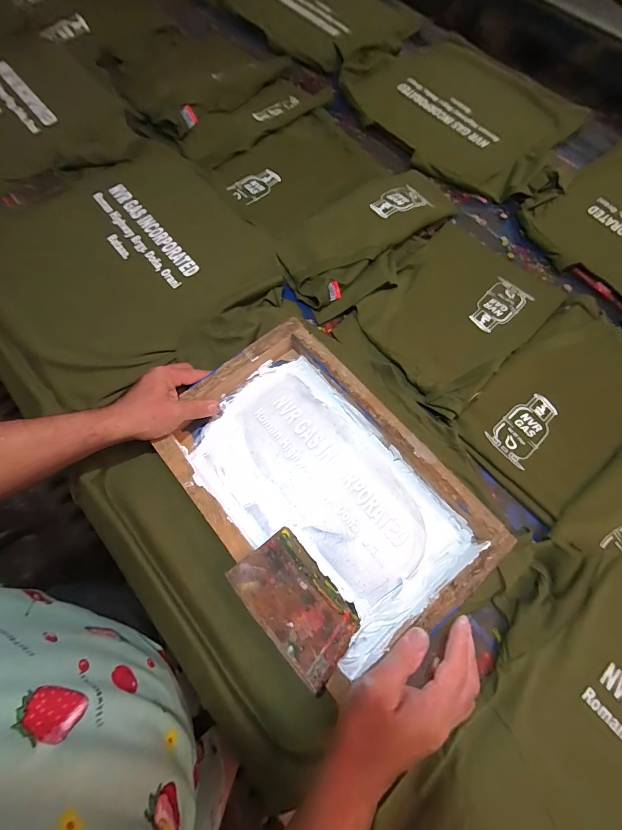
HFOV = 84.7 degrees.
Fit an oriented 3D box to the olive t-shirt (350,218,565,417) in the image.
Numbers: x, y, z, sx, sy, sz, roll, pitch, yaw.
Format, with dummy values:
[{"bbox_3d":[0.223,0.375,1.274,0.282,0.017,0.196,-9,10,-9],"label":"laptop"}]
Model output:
[{"bbox_3d":[0.248,-0.197,0.591,0.350,0.023,0.257,-42,76,-16],"label":"olive t-shirt"}]

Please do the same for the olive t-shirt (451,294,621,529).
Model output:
[{"bbox_3d":[0.407,-0.029,0.545,0.359,0.025,0.203,-38,75,-15],"label":"olive t-shirt"}]

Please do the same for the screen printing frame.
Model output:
[{"bbox_3d":[0.010,0.090,0.458,0.269,0.047,0.416,-39,74,-13],"label":"screen printing frame"}]

